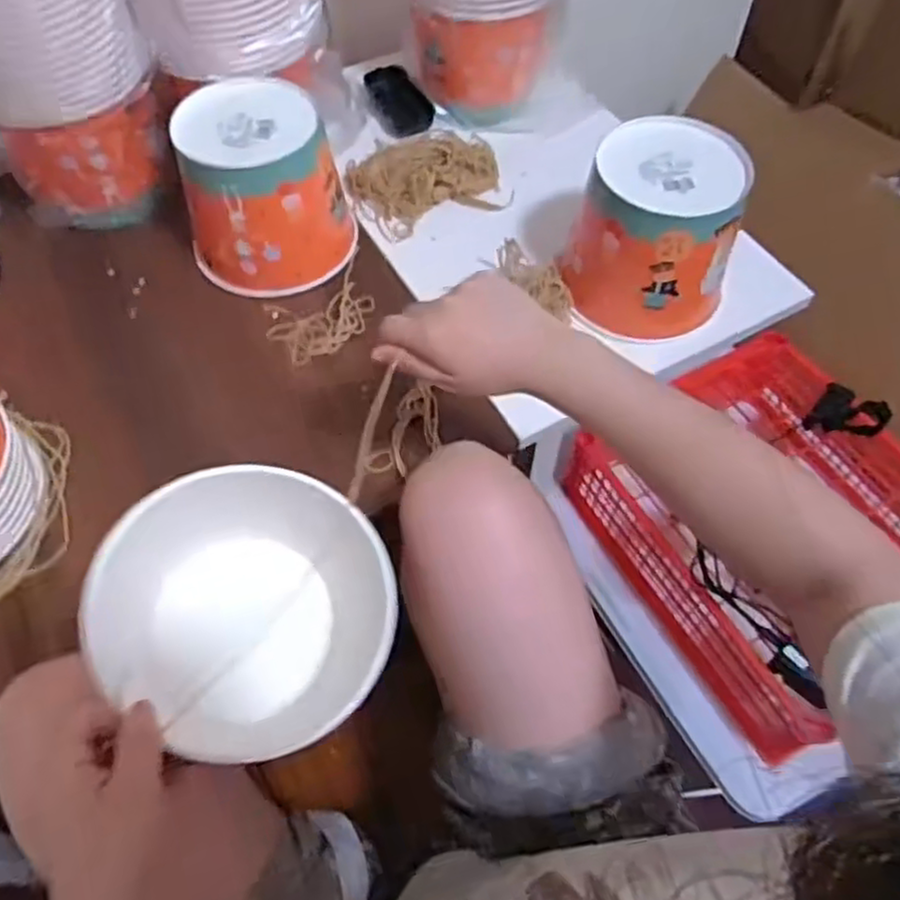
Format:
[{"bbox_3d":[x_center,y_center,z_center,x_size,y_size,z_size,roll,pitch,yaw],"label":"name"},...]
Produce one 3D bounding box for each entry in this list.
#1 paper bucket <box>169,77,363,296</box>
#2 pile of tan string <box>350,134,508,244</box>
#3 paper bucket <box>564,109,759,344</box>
[{"bbox_3d":[-0.173,-0.242,0.683,0.152,0.129,0.141,-8,60,-5],"label":"paper bucket"},{"bbox_3d":[-0.024,-0.285,0.760,0.163,0.040,0.116,-8,60,-5],"label":"pile of tan string"},{"bbox_3d":[0.179,-0.195,0.650,0.142,0.132,0.142,16,61,9],"label":"paper bucket"}]

